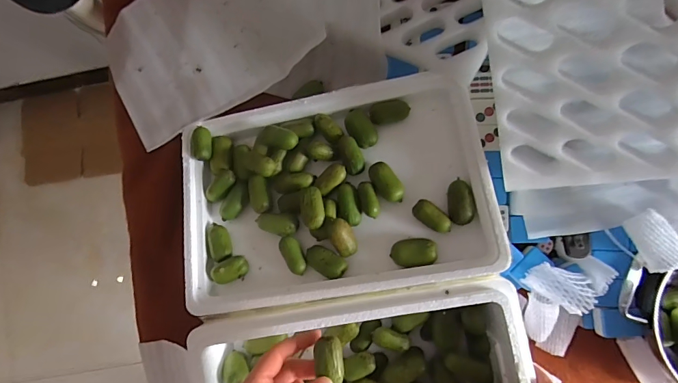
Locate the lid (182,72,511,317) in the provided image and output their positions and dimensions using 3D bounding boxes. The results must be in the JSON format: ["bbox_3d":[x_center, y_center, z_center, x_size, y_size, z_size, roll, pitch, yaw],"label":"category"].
[{"bbox_3d":[-0.013,-0.002,0.447,0.339,0.063,0.233,-9,85,3],"label":"lid"}]

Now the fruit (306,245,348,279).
[{"bbox_3d":[-0.014,0.077,0.434,0.047,0.017,0.026,31,88,6],"label":"fruit"}]

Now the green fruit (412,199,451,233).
[{"bbox_3d":[0.102,0.028,0.430,0.045,0.023,0.022,37,89,6],"label":"green fruit"}]

